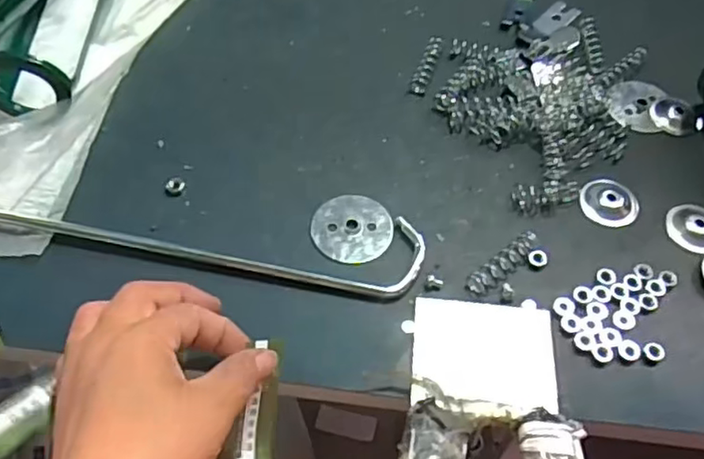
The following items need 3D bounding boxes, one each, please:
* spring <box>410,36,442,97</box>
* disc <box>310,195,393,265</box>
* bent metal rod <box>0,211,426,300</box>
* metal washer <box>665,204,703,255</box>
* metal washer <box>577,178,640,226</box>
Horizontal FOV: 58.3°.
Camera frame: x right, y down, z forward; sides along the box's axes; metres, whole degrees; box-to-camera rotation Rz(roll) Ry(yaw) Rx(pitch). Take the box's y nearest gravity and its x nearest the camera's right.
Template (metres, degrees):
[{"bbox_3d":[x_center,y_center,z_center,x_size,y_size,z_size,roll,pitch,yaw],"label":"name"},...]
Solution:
[{"bbox_3d":[0.052,-0.114,0.438,0.011,0.010,0.052,17,58,9],"label":"spring"},{"bbox_3d":[0.000,-0.002,0.367,0.045,0.004,0.044,6,57,2],"label":"disc"},{"bbox_3d":[-0.119,-0.007,0.369,0.322,0.009,0.046,10,57,4],"label":"bent metal rod"},{"bbox_3d":[0.203,-0.002,0.371,0.038,0.005,0.033,-22,60,-16],"label":"metal washer"},{"bbox_3d":[0.155,-0.017,0.379,0.032,0.004,0.032,1,57,-2],"label":"metal washer"}]

